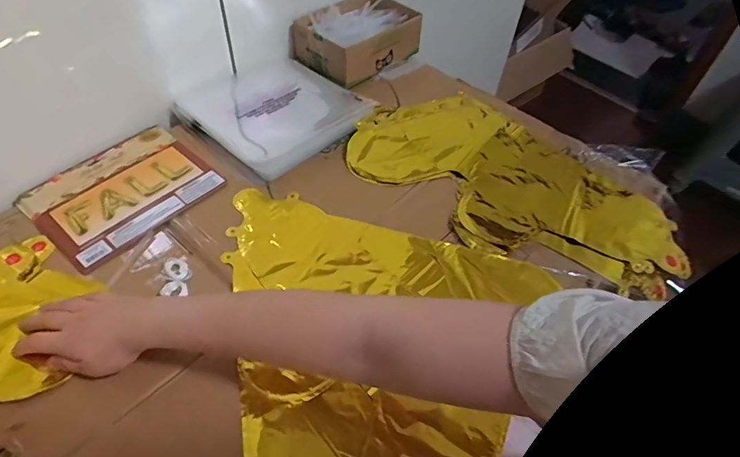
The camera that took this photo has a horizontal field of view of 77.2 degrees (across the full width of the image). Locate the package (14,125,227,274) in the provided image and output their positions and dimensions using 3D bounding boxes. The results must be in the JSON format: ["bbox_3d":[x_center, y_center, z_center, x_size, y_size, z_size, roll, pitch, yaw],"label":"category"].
[{"bbox_3d":[-0.306,-0.050,0.577,0.159,0.004,0.195,36,57,22],"label":"package"}]

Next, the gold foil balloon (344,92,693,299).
[{"bbox_3d":[0.203,-0.056,0.647,0.457,0.040,0.272,34,56,20],"label":"gold foil balloon"}]

